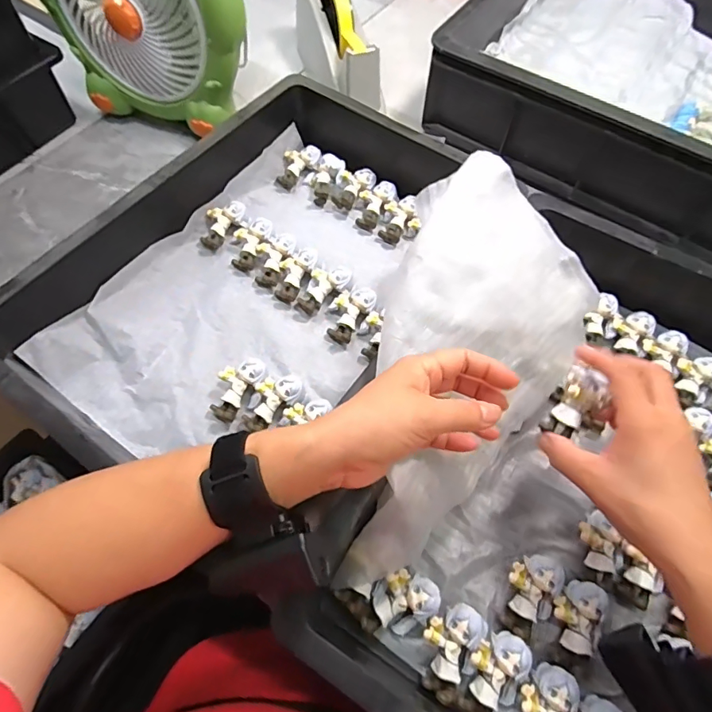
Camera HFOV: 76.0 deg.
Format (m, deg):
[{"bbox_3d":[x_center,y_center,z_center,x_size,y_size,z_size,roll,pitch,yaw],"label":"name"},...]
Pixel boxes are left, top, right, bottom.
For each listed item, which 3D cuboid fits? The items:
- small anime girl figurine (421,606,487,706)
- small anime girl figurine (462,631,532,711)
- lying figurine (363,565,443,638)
[{"bbox_3d":[0.072,0.220,0.342,0.041,0.021,0.064,23,80,10],"label":"small anime girl figurine"},{"bbox_3d":[0.103,0.238,0.336,0.039,0.021,0.062,20,65,9],"label":"small anime girl figurine"},{"bbox_3d":[0.033,0.189,0.349,0.059,0.022,0.040,-22,66,-12],"label":"lying figurine"}]

